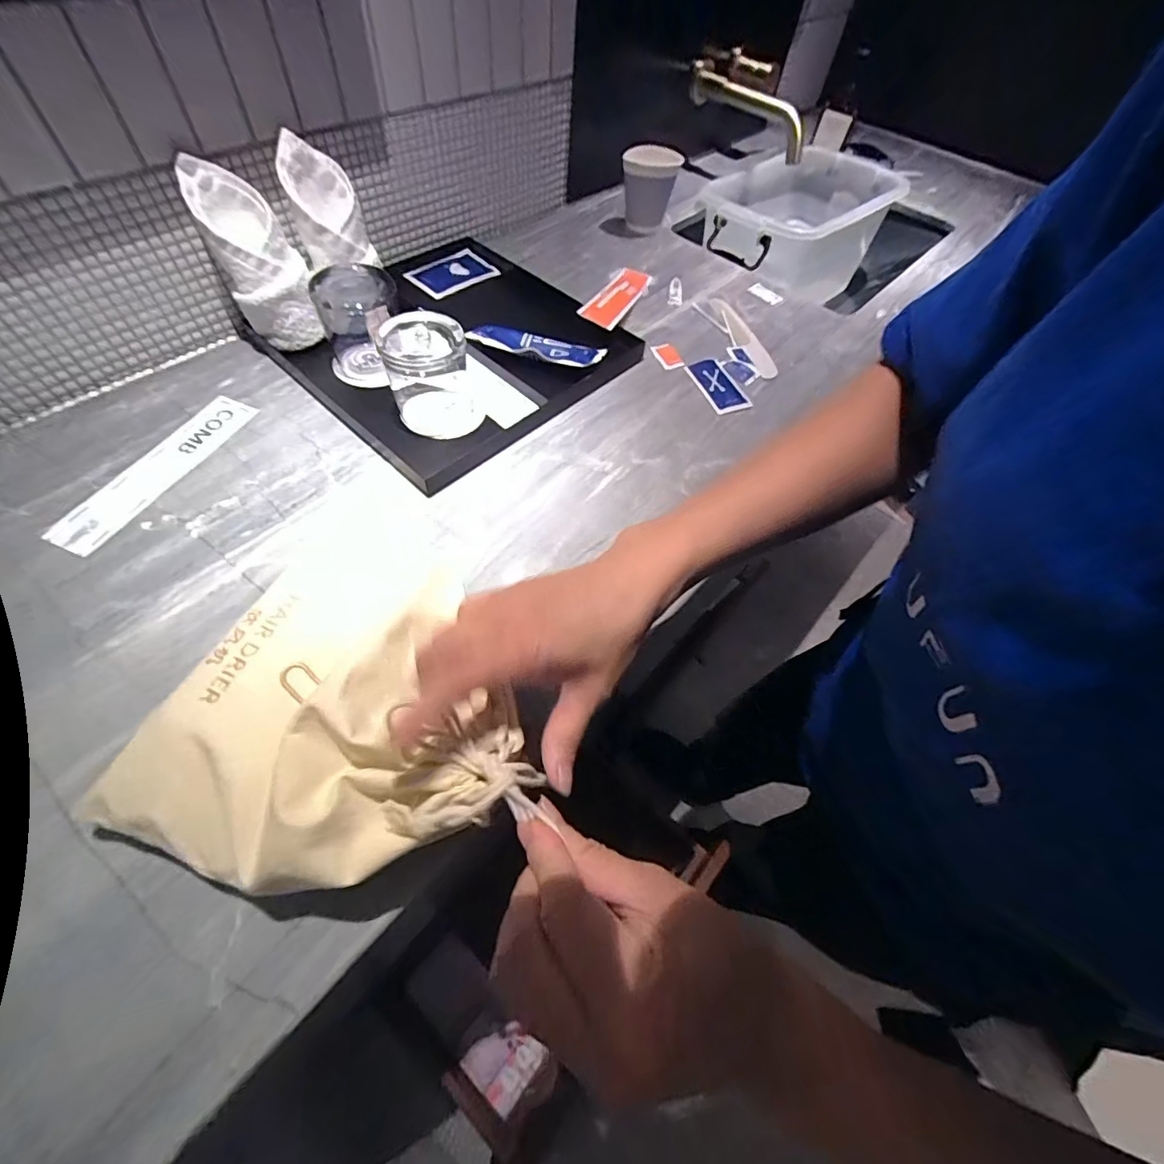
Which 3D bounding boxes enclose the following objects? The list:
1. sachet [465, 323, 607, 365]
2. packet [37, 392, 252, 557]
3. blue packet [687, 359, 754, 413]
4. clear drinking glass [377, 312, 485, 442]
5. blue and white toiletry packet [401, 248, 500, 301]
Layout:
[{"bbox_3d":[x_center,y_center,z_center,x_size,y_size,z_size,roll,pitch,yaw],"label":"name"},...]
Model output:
[{"bbox_3d":[-0.049,-0.265,0.549,0.144,0.011,0.049,14,58,5],"label":"sachet"},{"bbox_3d":[-0.383,-0.107,0.448,0.045,0.007,0.195,22,59,10],"label":"packet"},{"bbox_3d":[0.156,-0.226,0.570,0.045,0.005,0.087,-15,60,-13],"label":"blue packet"},{"bbox_3d":[-0.140,-0.196,0.471,0.080,0.087,0.080,-17,61,-14],"label":"clear drinking glass"},{"bbox_3d":[-0.170,-0.406,0.650,0.067,0.006,0.104,40,64,19],"label":"blue and white toiletry packet"}]

